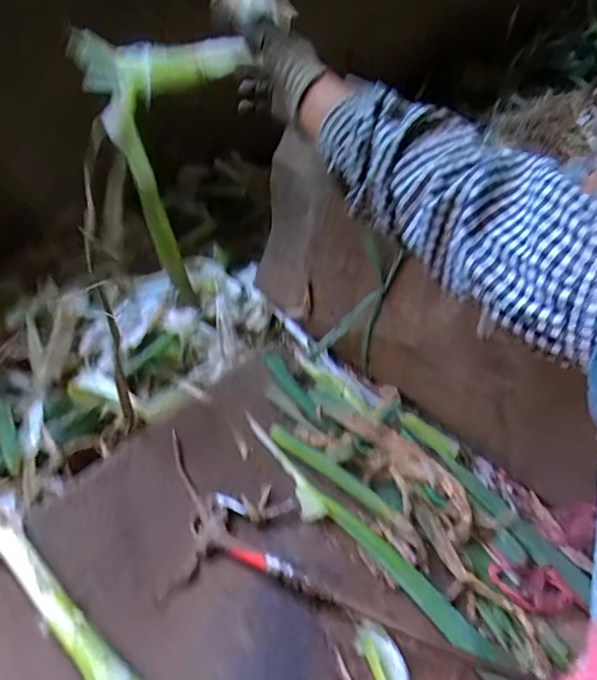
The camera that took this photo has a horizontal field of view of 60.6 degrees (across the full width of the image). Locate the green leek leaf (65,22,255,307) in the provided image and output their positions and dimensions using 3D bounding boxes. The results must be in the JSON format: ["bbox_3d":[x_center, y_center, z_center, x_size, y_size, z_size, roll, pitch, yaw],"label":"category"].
[{"bbox_3d":[-0.143,-0.183,0.574,0.158,0.273,0.063,5,36,2],"label":"green leek leaf"}]

